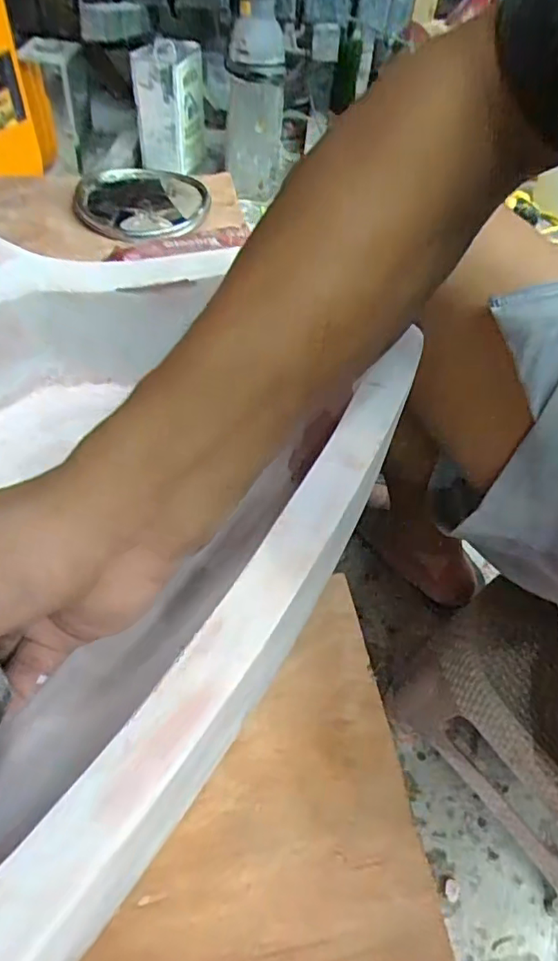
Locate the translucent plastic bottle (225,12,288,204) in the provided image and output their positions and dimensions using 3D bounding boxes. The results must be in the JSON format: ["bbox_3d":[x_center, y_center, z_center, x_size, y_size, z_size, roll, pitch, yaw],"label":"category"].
[{"bbox_3d":[-0.053,-0.794,1.216,0.125,0.315,0.142,2,51,-4],"label":"translucent plastic bottle"}]

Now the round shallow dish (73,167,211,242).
[{"bbox_3d":[-0.159,-0.331,0.655,0.147,0.023,0.155,0,54,-1],"label":"round shallow dish"}]

